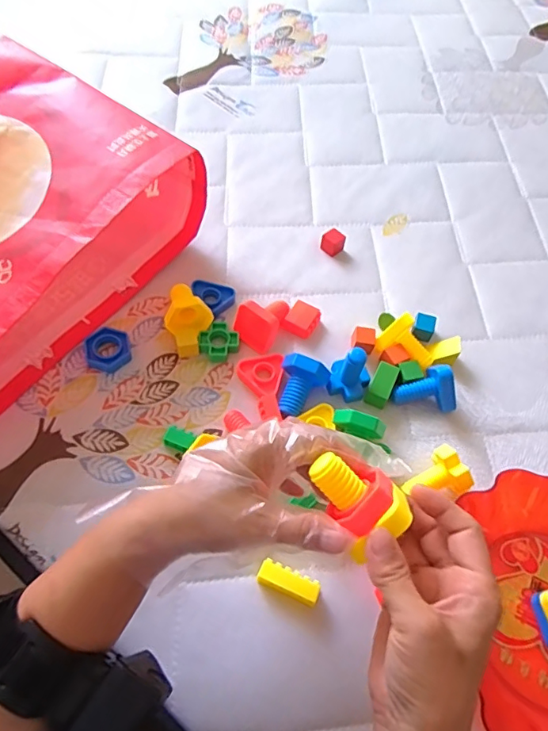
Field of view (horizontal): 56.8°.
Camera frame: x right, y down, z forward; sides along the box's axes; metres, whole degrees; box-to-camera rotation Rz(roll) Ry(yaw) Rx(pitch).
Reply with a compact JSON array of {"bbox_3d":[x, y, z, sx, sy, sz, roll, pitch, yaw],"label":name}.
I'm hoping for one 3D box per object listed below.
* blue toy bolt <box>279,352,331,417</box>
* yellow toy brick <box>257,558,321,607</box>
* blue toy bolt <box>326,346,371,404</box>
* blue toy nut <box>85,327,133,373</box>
[{"bbox_3d":[0.026,0.020,0.475,0.043,0.035,0.052,17,62,5],"label":"blue toy bolt"},{"bbox_3d":[0.012,0.171,0.400,0.048,0.015,0.019,23,63,8],"label":"yellow toy brick"},{"bbox_3d":[0.073,0.007,0.478,0.037,0.055,0.034,20,63,6],"label":"blue toy bolt"},{"bbox_3d":[-0.162,-0.015,0.497,0.042,0.012,0.045,2,62,-3],"label":"blue toy nut"}]

